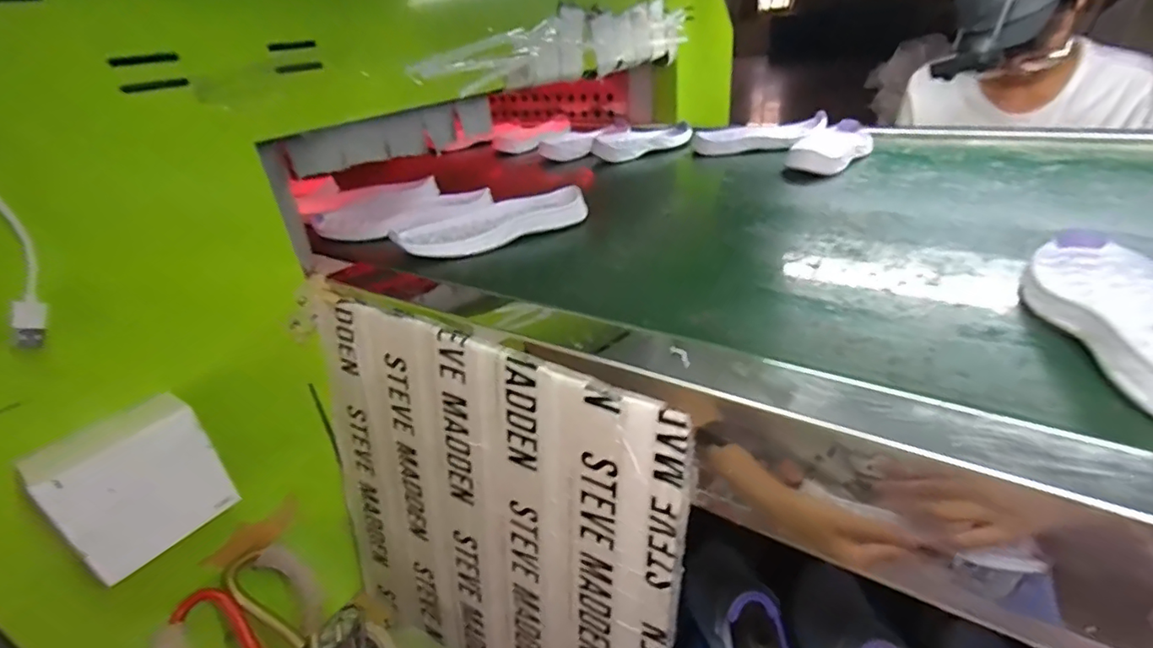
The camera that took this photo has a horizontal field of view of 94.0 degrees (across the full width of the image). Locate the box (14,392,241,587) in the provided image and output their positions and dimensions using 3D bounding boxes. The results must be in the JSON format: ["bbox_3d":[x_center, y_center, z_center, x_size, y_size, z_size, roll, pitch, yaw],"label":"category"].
[{"bbox_3d":[-0.292,0.107,0.359,0.044,0.088,0.087,16,33,35],"label":"box"}]

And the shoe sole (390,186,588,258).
[{"bbox_3d":[-0.081,-0.102,0.539,0.187,0.028,0.081,-16,31,-16],"label":"shoe sole"}]

